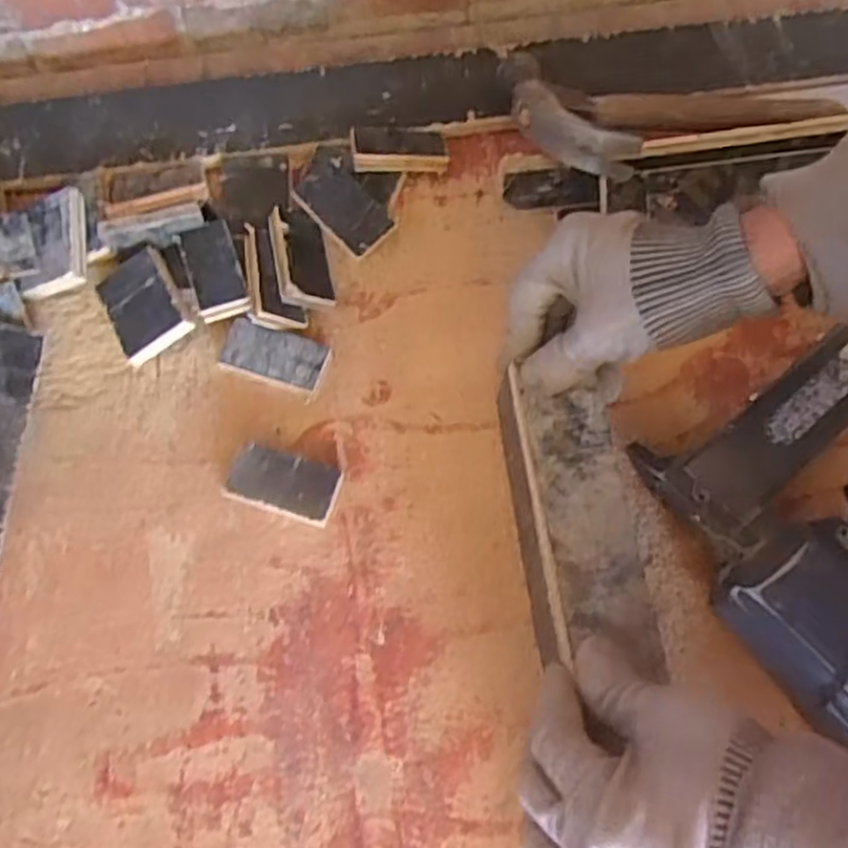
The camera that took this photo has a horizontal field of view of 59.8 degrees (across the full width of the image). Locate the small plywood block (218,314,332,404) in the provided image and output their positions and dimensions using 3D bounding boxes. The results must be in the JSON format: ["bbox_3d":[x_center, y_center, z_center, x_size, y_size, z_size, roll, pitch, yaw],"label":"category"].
[{"bbox_3d":[-0.098,-0.043,0.485,0.068,0.016,0.036,19,71,6],"label":"small plywood block"}]

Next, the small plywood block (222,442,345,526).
[{"bbox_3d":[-0.083,0.035,0.437,0.064,0.016,0.034,17,71,5],"label":"small plywood block"}]

